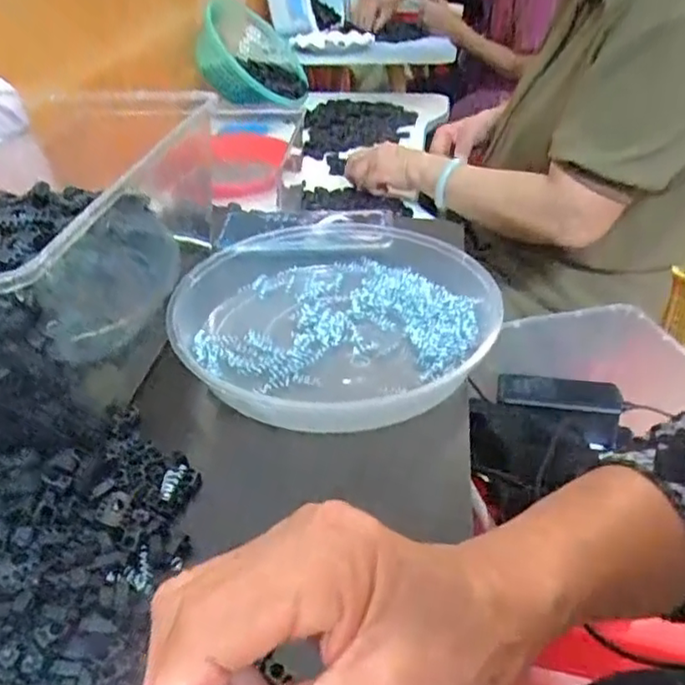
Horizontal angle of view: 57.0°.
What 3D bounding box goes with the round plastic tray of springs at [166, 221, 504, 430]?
[{"bbox_3d":[-0.006,-0.031,0.476,0.231,0.033,0.224,0,37,0],"label":"round plastic tray of springs"}]

